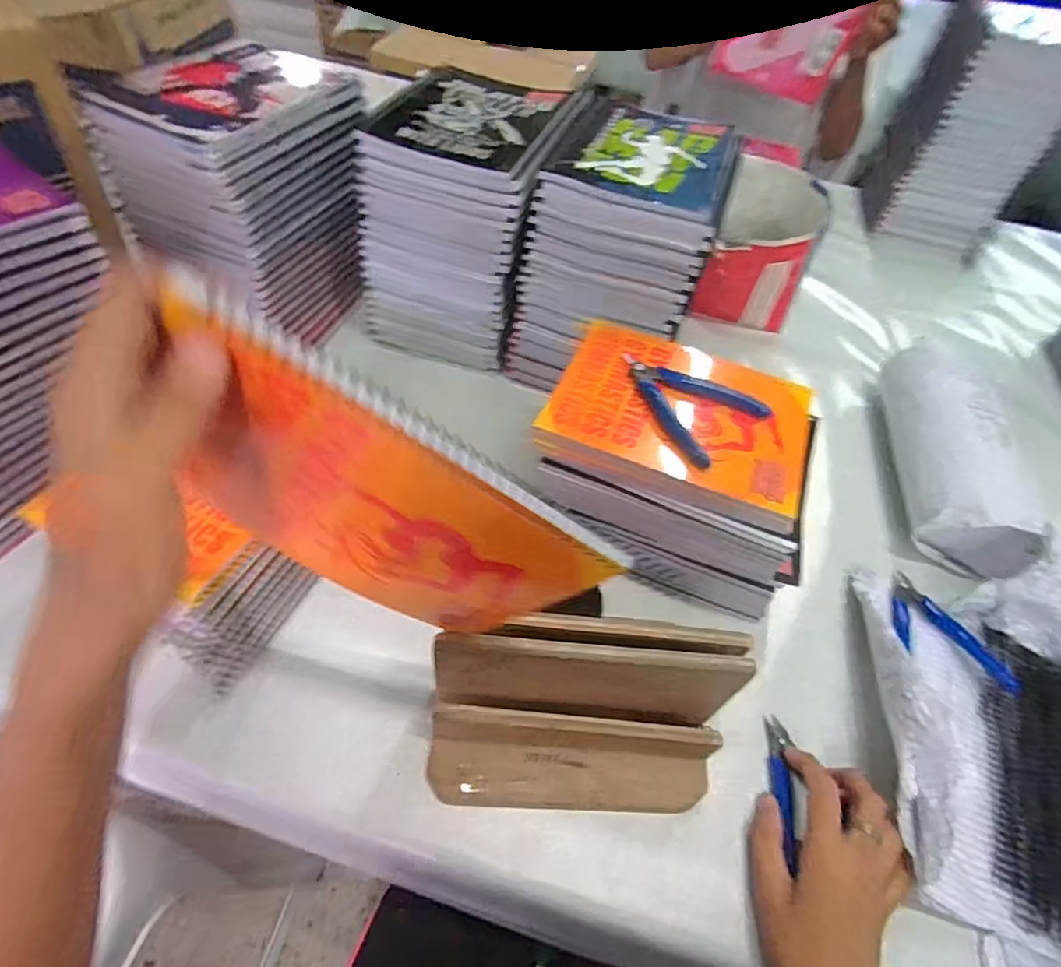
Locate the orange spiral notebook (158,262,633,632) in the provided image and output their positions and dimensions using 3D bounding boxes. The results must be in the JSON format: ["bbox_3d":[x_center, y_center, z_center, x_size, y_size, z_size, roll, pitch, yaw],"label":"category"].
[{"bbox_3d":[-0.070,0.009,0.265,0.202,0.134,0.020,35,46,-24],"label":"orange spiral notebook"}]

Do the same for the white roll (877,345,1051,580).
[{"bbox_3d":[0.436,-0.034,0.590,0.090,0.087,0.262,15,53,4],"label":"white roll"}]

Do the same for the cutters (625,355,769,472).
[{"bbox_3d":[0.123,-0.073,0.463,0.092,0.011,0.117,-34,64,-28],"label":"cutters"}]

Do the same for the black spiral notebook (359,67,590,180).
[{"bbox_3d":[-0.049,-0.353,0.542,0.160,0.010,0.184,20,53,8],"label":"black spiral notebook"}]

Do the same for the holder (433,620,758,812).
[{"bbox_3d":[0.036,0.159,0.384,0.206,0.116,0.097,3,53,-5],"label":"holder"}]

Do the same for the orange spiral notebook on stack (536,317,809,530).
[{"bbox_3d":[0.125,-0.060,0.474,0.202,0.026,0.159,20,54,10],"label":"orange spiral notebook on stack"}]

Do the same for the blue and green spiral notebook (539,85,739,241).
[{"bbox_3d":[0.113,-0.310,0.537,0.158,0.020,0.197,19,55,7],"label":"blue and green spiral notebook"}]

